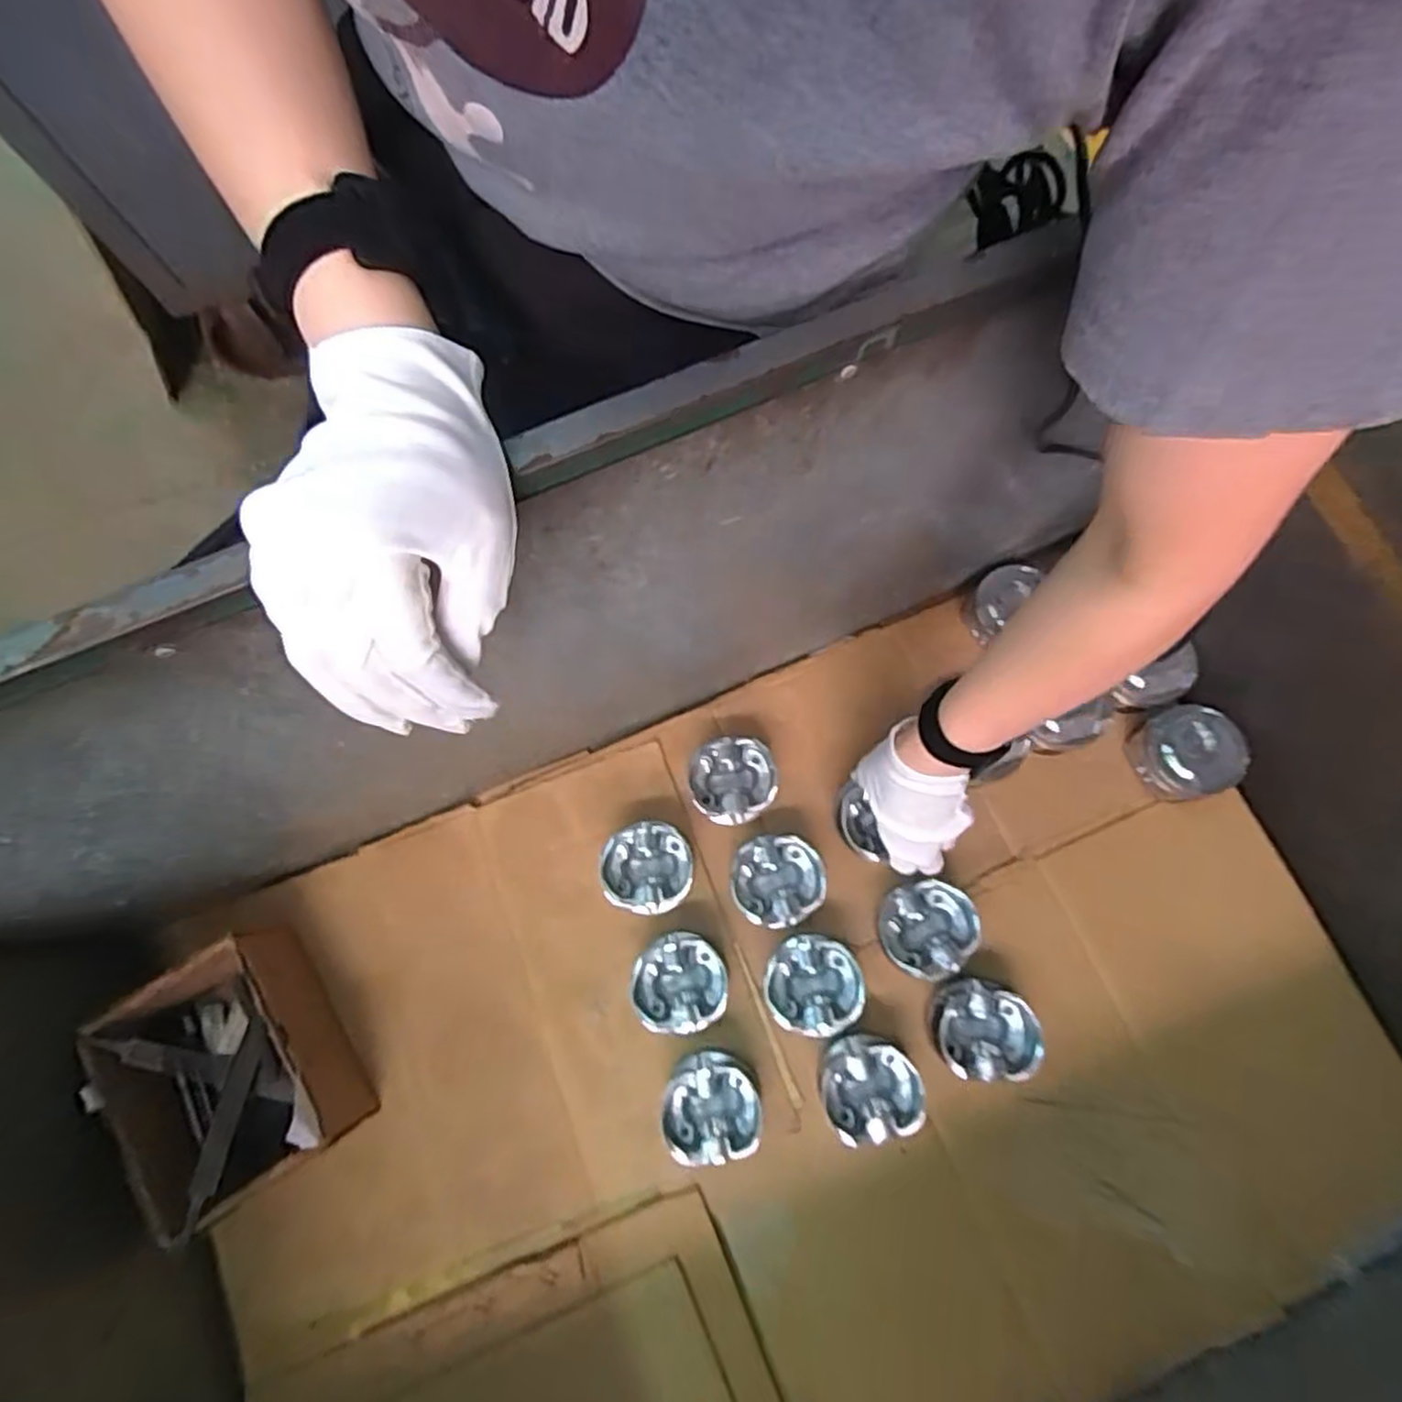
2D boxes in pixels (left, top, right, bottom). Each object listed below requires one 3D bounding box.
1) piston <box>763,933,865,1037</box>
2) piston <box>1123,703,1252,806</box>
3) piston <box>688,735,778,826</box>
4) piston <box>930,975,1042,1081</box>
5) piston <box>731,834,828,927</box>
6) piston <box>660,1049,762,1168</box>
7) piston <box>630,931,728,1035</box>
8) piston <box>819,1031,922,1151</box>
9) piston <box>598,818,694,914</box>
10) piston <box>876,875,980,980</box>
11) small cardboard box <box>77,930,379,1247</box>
[{"bbox_3d":[0.100,0.254,0.658,0.081,0.055,0.080,0,76,1],"label":"piston"},{"bbox_3d":[0.461,0.051,0.701,0.093,0.063,0.090,-13,76,-3],"label":"piston"},{"bbox_3d":[0.031,0.079,0.719,0.086,0.050,0.079,-3,76,0],"label":"piston"},{"bbox_3d":[0.250,0.291,0.654,0.087,0.052,0.081,5,76,2],"label":"piston"},{"bbox_3d":[0.072,0.170,0.693,0.086,0.045,0.085,-4,76,0],"label":"piston"},{"bbox_3d":[0.010,0.355,0.642,0.087,0.055,0.083,0,76,1],"label":"piston"},{"bbox_3d":[-0.019,0.255,0.666,0.082,0.051,0.081,0,76,1],"label":"piston"},{"bbox_3d":[0.145,0.334,0.639,0.080,0.050,0.075,0,76,1],"label":"piston"},{"bbox_3d":[-0.050,0.157,0.690,0.081,0.056,0.081,0,76,1],"label":"piston"},{"bbox_3d":[0.208,0.211,0.678,0.084,0.053,0.084,4,76,2],"label":"piston"},{"bbox_3d":[-0.403,0.320,0.636,0.152,0.099,0.191,-33,78,-7],"label":"small cardboard box"}]

